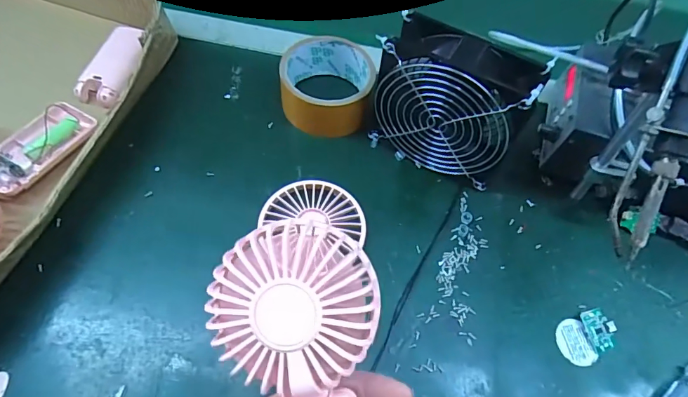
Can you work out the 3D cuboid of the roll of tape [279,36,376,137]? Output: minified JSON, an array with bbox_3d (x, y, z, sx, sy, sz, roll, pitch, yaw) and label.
[{"bbox_3d":[-0.019,-0.103,0.411,0.083,0.047,0.096,14,61,4],"label":"roll of tape"}]

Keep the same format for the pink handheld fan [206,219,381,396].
[{"bbox_3d":[-0.013,0.099,0.209,0.080,0.029,0.174,-12,88,-11],"label":"pink handheld fan"}]

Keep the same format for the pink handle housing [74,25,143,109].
[{"bbox_3d":[-0.226,-0.129,0.425,0.047,0.022,0.095,13,60,3],"label":"pink handle housing"}]

